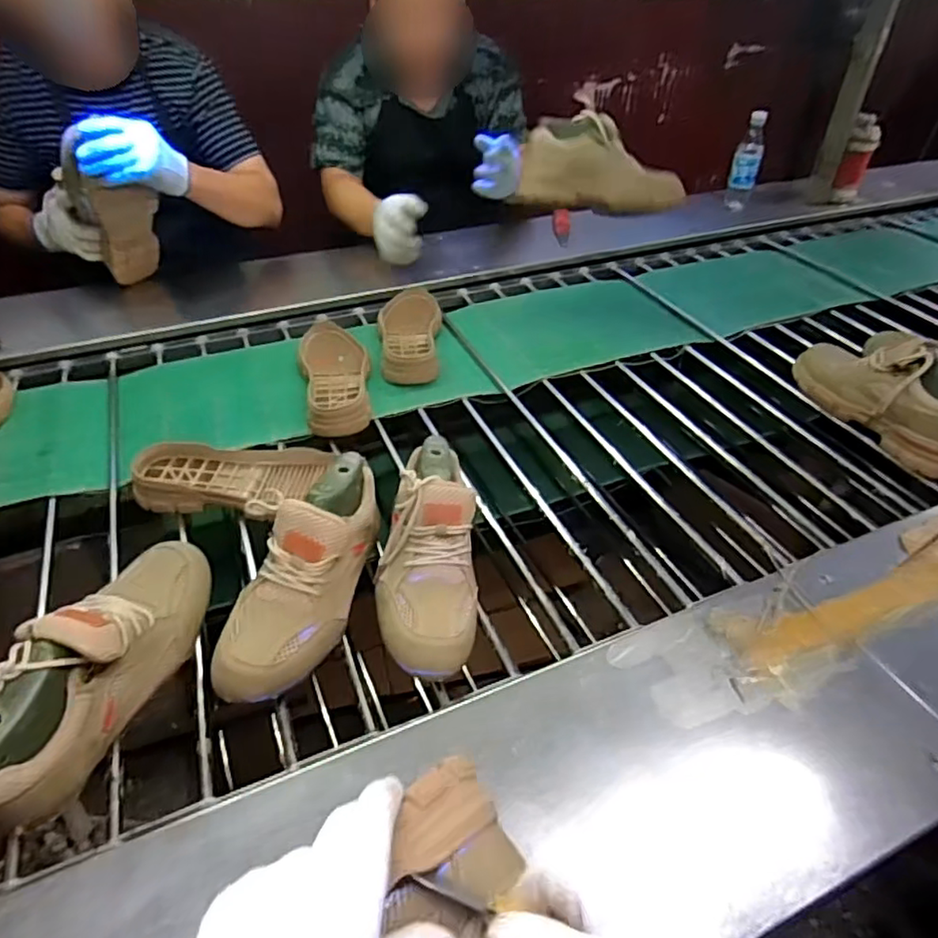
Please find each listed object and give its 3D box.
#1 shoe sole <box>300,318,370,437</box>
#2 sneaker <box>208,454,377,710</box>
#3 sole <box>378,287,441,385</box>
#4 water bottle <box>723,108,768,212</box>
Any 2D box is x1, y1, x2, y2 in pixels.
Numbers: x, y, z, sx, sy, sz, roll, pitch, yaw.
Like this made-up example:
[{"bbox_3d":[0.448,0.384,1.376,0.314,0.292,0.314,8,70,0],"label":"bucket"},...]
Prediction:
[{"bbox_3d":[-0.203,-0.147,0.965,0.101,0.043,0.269,-9,43,-13],"label":"shoe sole"},{"bbox_3d":[-0.165,0.092,0.617,0.103,0.089,0.262,10,42,7],"label":"sneaker"},{"bbox_3d":[-0.100,-0.232,1.066,0.100,0.036,0.256,2,42,-2],"label":"sole"},{"bbox_3d":[0.654,-0.715,1.487,0.068,0.213,0.068,17,44,15],"label":"water bottle"}]

